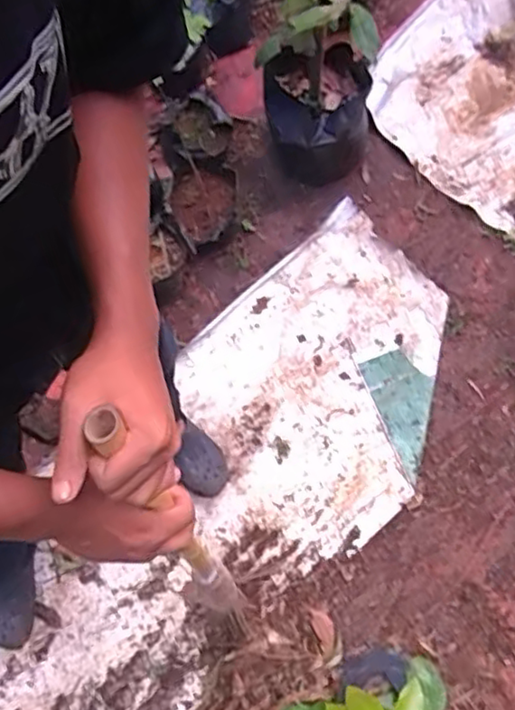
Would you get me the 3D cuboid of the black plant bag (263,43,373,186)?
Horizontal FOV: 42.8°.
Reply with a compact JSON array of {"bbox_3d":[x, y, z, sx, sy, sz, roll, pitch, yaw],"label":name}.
[{"bbox_3d":[0.129,-0.524,1.461,0.238,0.215,0.205,7,77,2],"label":"black plant bag"}]

